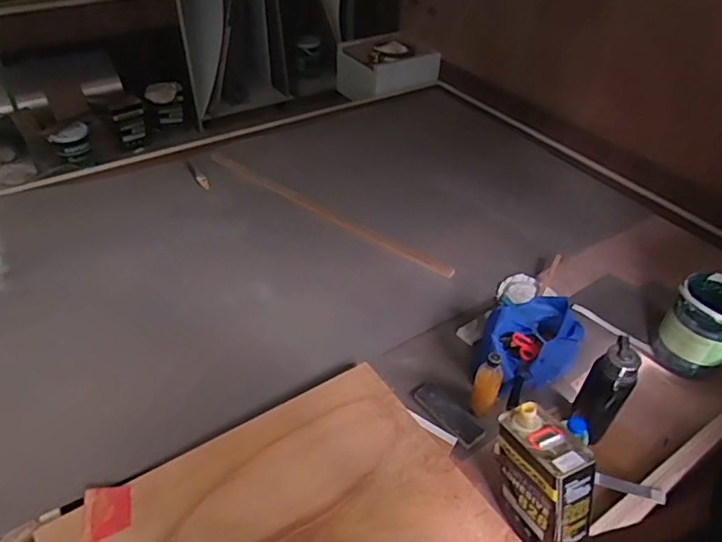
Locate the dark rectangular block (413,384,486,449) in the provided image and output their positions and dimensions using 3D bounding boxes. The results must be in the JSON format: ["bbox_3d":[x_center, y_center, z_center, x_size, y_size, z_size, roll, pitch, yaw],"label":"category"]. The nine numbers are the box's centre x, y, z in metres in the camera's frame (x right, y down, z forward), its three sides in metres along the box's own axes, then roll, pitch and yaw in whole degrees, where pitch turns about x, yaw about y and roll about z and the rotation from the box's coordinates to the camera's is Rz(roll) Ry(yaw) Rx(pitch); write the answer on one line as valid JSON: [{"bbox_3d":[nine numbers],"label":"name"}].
[{"bbox_3d":[0.201,0.325,1.232,0.070,0.016,0.178,-28,50,-29],"label":"dark rectangular block"}]

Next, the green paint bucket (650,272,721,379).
[{"bbox_3d":[0.806,0.128,1.268,0.154,0.212,0.159,1,42,-1],"label":"green paint bucket"}]

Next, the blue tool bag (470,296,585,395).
[{"bbox_3d":[0.405,0.177,1.292,0.204,0.126,0.267,25,47,24],"label":"blue tool bag"}]

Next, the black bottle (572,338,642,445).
[{"bbox_3d":[0.500,0.257,1.114,0.084,0.263,0.074,29,49,27],"label":"black bottle"}]

